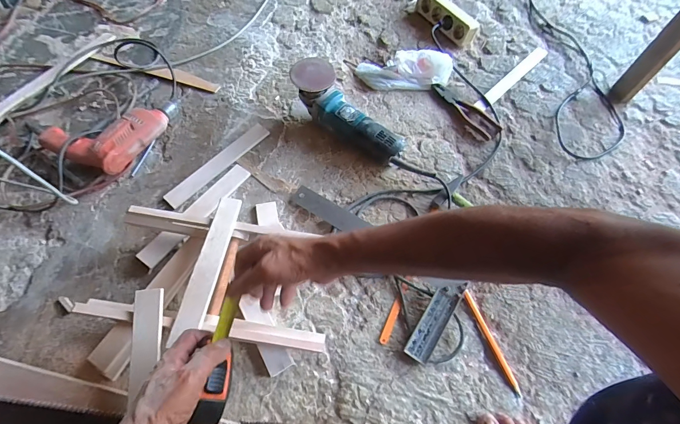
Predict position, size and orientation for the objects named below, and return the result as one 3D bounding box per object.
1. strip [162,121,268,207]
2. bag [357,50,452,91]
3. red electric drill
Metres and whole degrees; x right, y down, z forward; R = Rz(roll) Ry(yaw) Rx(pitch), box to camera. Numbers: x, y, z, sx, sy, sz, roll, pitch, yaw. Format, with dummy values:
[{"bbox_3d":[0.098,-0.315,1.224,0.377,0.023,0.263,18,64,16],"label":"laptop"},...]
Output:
[{"bbox_3d":[-0.249,-0.100,0.689,0.044,0.008,0.247,38,68,17],"label":"strip"},{"bbox_3d":[0.156,-0.354,0.811,0.224,0.053,0.104,-1,63,-2],"label":"bag"},{"bbox_3d":[-0.481,-0.182,0.704,0.185,0.059,0.214,18,64,8],"label":"red electric drill"}]

